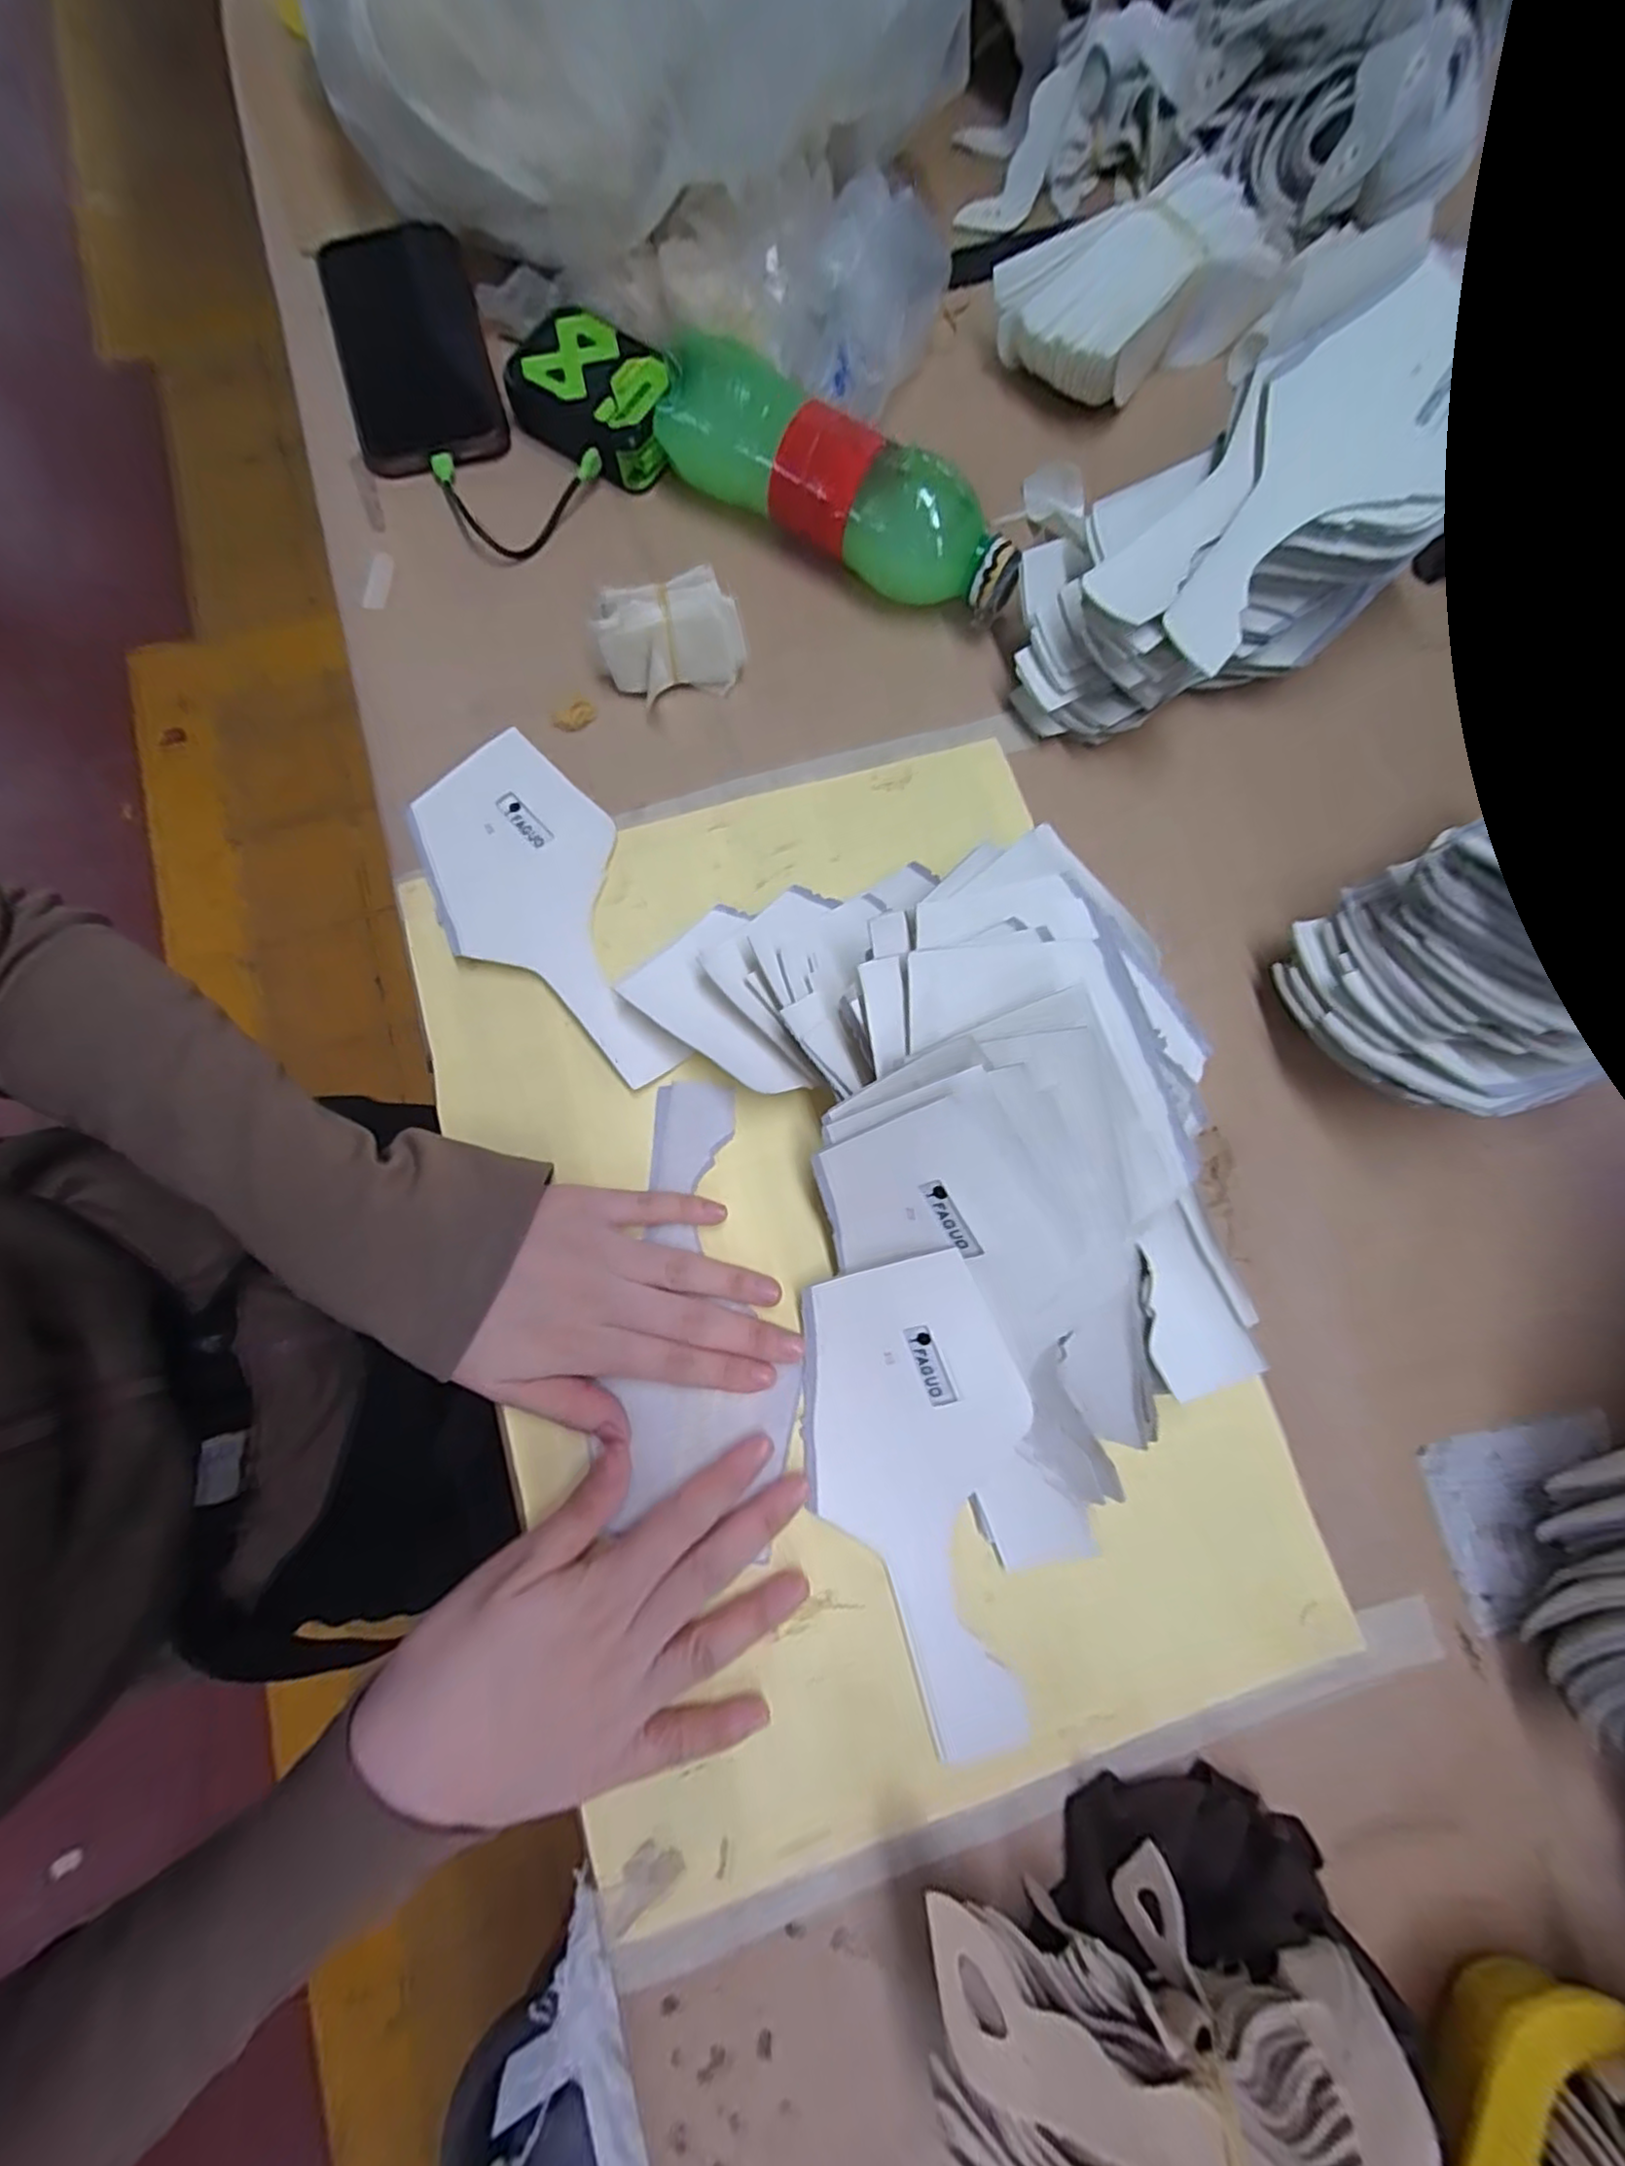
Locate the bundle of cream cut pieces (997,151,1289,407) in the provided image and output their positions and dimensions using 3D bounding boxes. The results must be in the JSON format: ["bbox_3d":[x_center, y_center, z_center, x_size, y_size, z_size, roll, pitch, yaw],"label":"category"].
[{"bbox_3d":[0.183,-0.450,0.395,0.166,0.058,0.083,-36,81,-8],"label":"bundle of cream cut pieces"}]

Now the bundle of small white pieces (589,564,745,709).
[{"bbox_3d":[-0.070,-0.221,0.346,0.068,0.039,0.034,-11,78,-4],"label":"bundle of small white pieces"}]

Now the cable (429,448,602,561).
[{"bbox_3d":[-0.165,-0.318,0.379,0.093,0.019,0.055,2,78,-1],"label":"cable"}]

